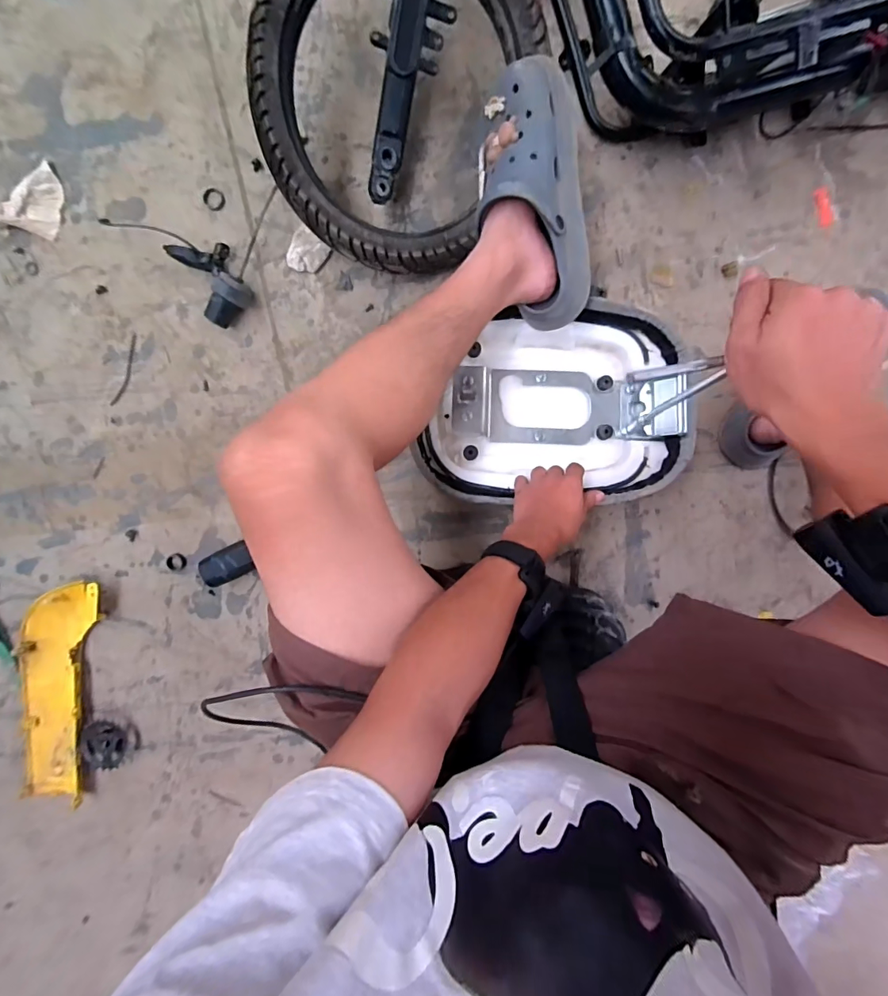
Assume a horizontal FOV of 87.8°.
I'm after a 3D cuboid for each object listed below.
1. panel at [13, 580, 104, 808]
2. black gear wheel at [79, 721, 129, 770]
[{"bbox_3d":[-0.614,0.303,0.737,0.114,0.044,0.364,9,97,1],"label":"panel"},{"bbox_3d":[-0.545,0.397,0.740,0.068,0.006,0.075,10,87,-12],"label":"black gear wheel"}]

